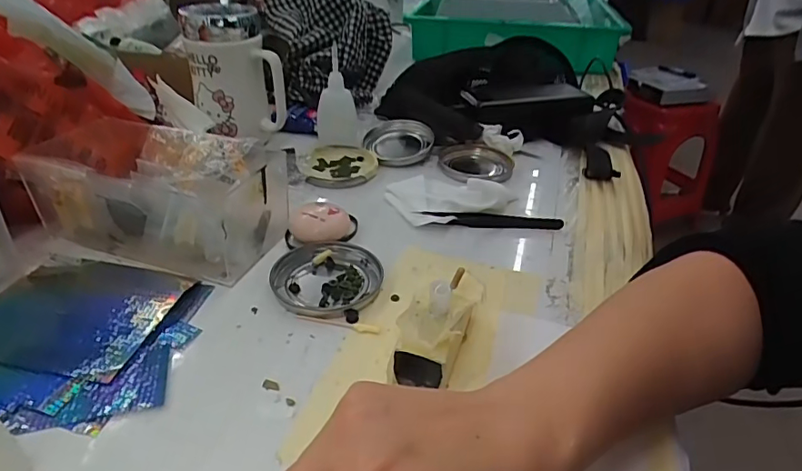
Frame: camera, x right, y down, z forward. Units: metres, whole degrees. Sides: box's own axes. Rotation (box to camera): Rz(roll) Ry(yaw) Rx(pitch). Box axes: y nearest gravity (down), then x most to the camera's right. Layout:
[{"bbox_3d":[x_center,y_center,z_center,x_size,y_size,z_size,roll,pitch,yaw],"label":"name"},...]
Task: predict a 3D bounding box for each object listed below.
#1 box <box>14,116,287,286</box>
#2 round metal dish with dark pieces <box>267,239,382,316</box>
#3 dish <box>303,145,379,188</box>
[{"bbox_3d":[-0.187,-0.035,0.404,0.180,0.071,0.105,12,34,13],"label":"box"},{"bbox_3d":[-0.054,0.031,0.372,0.076,0.010,0.075,2,33,-1],"label":"round metal dish with dark pieces"},{"bbox_3d":[-0.065,-0.074,0.529,0.073,0.013,0.081,-7,34,-15],"label":"dish"}]

